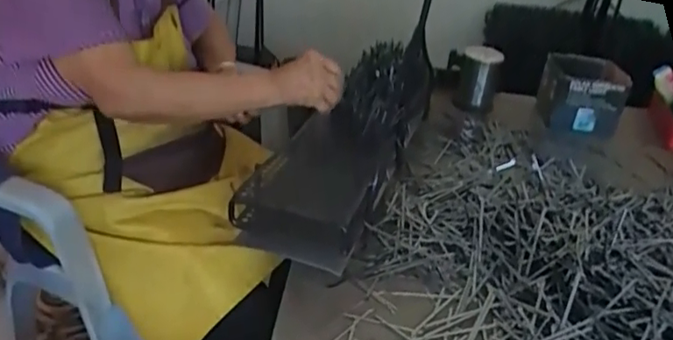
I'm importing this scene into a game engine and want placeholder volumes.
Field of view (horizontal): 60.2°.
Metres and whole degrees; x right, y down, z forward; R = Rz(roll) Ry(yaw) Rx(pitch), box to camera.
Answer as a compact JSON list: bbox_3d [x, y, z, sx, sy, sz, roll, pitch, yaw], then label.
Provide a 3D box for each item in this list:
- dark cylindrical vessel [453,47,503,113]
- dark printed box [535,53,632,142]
[{"bbox_3d":[0.272,-0.172,1.120,0.077,0.135,0.077,9,32,9],"label":"dark cylindrical vessel"},{"bbox_3d":[0.472,-0.143,1.114,0.143,0.121,0.092,5,31,2],"label":"dark printed box"}]

